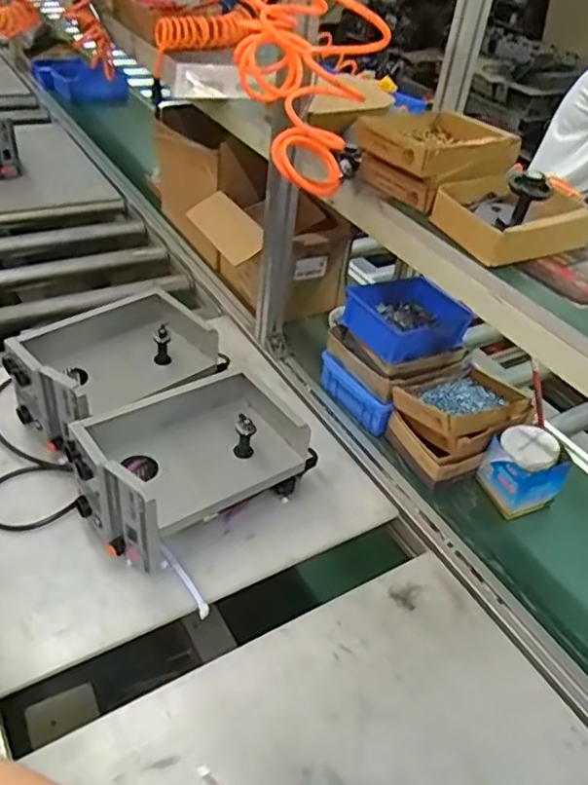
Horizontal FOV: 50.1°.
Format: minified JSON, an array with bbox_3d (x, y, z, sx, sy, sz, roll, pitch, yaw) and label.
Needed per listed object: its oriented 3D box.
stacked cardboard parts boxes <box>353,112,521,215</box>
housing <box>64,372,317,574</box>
[{"bbox_3d":[0.201,-0.341,0.909,0.209,0.085,0.158,-23,48,-31],"label":"stacked cardboard parts boxes"},{"bbox_3d":[-0.140,0.091,0.888,0.307,0.134,0.176,-22,48,-30],"label":"housing"}]

